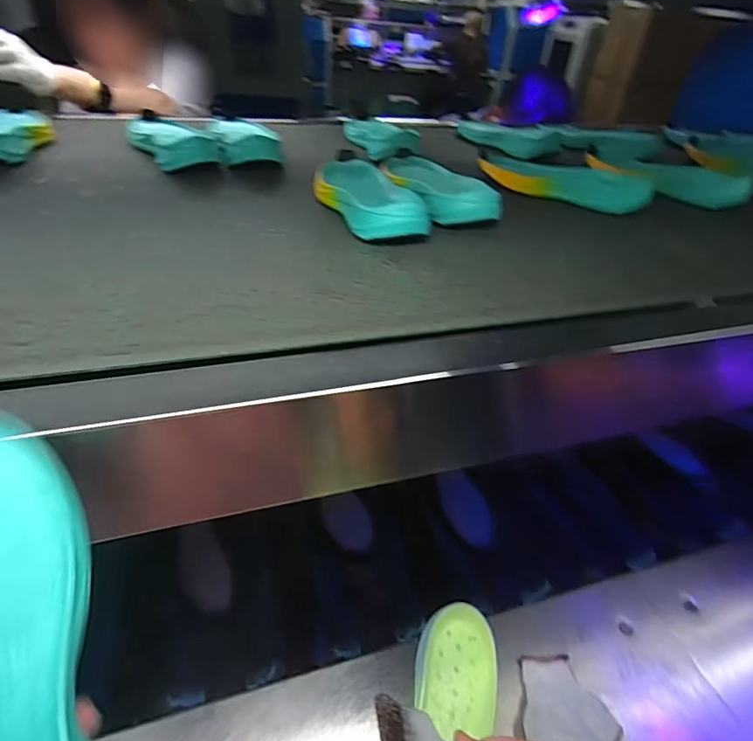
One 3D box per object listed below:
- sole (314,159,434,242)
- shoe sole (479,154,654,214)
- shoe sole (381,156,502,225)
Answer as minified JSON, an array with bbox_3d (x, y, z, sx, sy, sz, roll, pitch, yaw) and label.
[{"bbox_3d":[-0.014,-0.199,0.549,0.091,0.040,0.218,-6,39,-14],"label":"sole"},{"bbox_3d":[0.251,-0.261,0.666,0.226,0.038,0.103,21,40,20],"label":"shoe sole"},{"bbox_3d":[0.061,-0.235,0.609,0.082,0.034,0.234,-8,39,-16],"label":"shoe sole"}]

